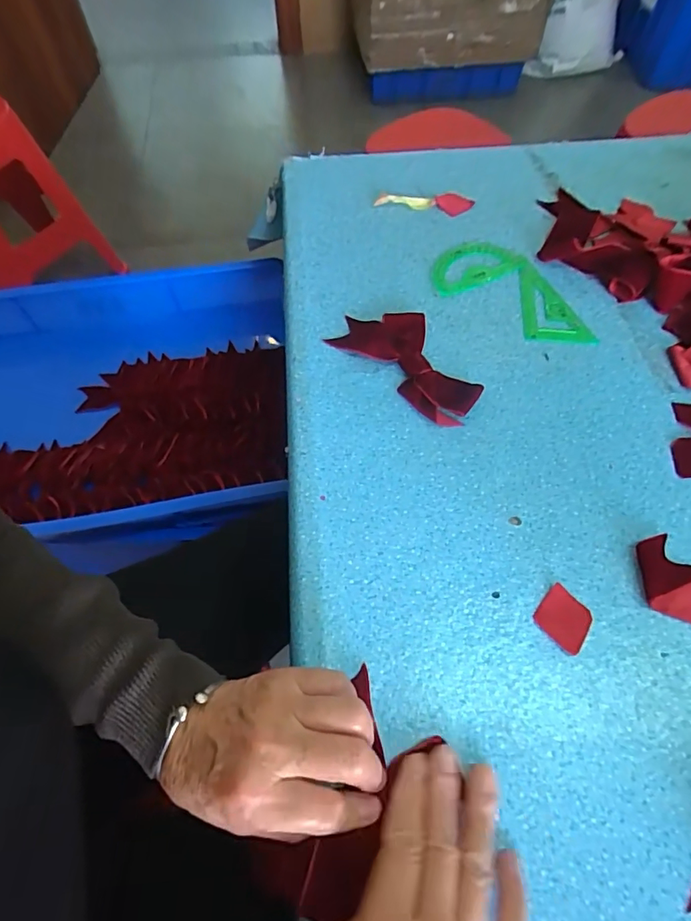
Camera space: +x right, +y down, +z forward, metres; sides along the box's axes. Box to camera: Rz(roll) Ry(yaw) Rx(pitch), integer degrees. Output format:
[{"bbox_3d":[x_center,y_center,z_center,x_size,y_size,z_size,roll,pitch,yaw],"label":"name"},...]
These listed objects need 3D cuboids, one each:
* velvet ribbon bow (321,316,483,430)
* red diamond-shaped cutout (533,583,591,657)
[{"bbox_3d":[0.058,-0.091,0.431,0.069,0.014,0.141,-42,70,-18],"label":"velvet ribbon bow"},{"bbox_3d":[0.149,0.108,0.332,0.034,0.004,0.034,35,68,17],"label":"red diamond-shaped cutout"}]

